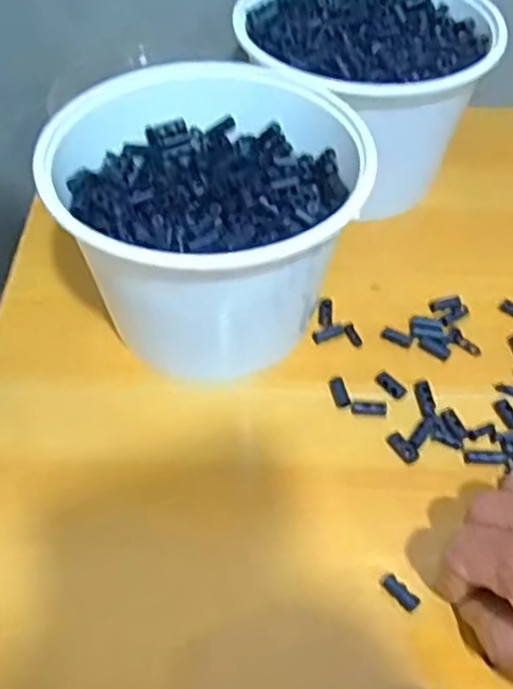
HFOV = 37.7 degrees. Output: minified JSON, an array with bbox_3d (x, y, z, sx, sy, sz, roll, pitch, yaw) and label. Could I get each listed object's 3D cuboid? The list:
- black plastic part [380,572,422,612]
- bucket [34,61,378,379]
[{"bbox_3d":[0.066,0.114,0.347,0.020,0.004,0.008,37,58,27],"label":"black plastic part"},{"bbox_3d":[-0.028,-0.068,0.430,0.161,0.117,0.163,1,49,-1],"label":"bucket"}]

